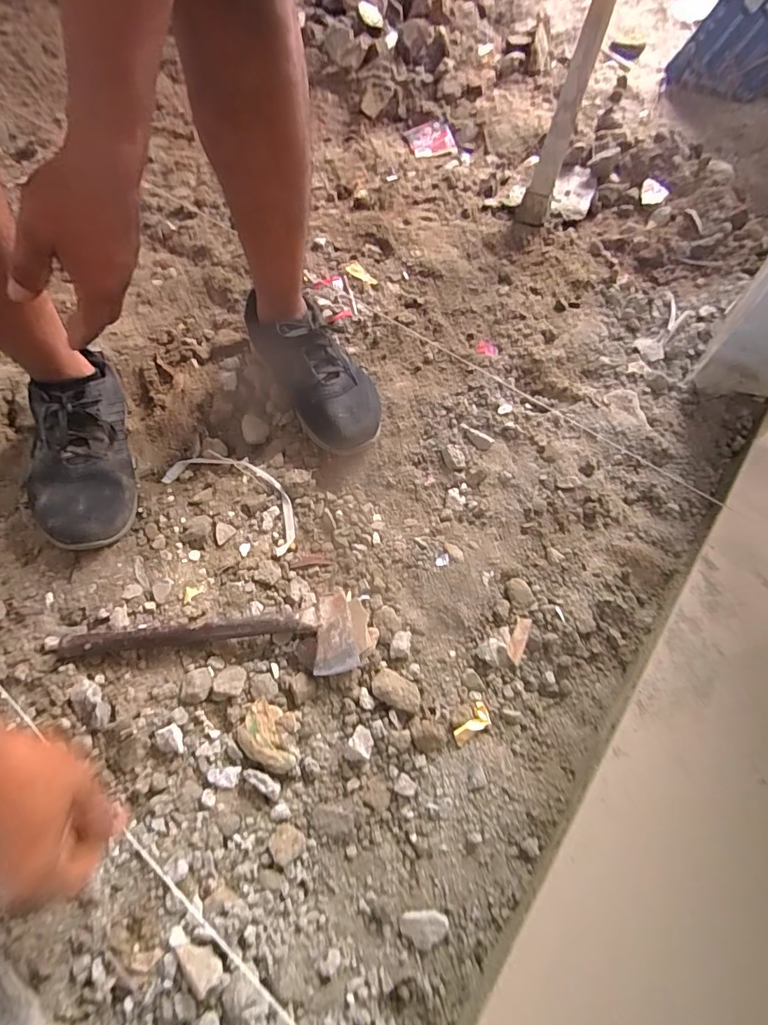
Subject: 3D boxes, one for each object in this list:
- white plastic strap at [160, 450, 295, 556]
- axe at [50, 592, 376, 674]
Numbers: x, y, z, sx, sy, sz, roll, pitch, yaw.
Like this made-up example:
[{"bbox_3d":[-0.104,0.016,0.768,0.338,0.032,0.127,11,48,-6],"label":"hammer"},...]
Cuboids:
[{"bbox_3d":[-0.179,-0.027,0.571,0.194,0.008,0.078,31,65,14],"label":"white plastic strap"},{"bbox_3d":[-0.165,0.137,0.457,0.298,0.031,0.073,-8,62,-6],"label":"axe"}]

